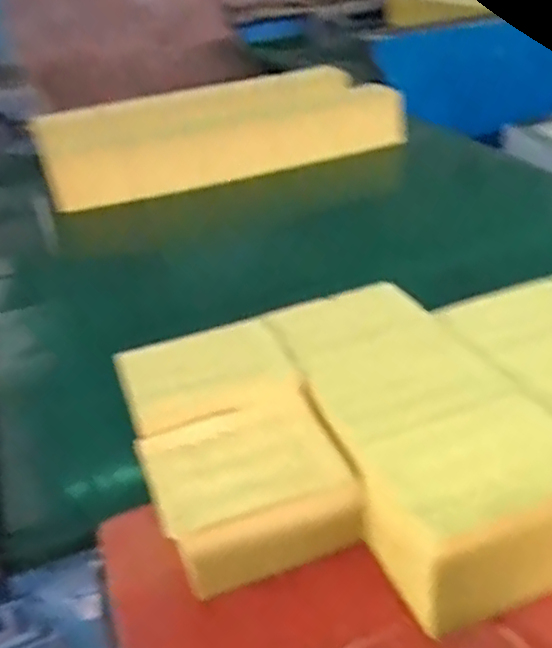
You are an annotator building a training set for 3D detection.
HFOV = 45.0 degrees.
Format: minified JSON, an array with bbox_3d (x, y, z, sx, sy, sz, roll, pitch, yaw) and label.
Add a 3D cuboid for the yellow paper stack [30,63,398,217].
[{"bbox_3d":[-0.097,-0.444,1.580,0.900,0.193,0.132,-12,32,-11],"label":"yellow paper stack"}]

